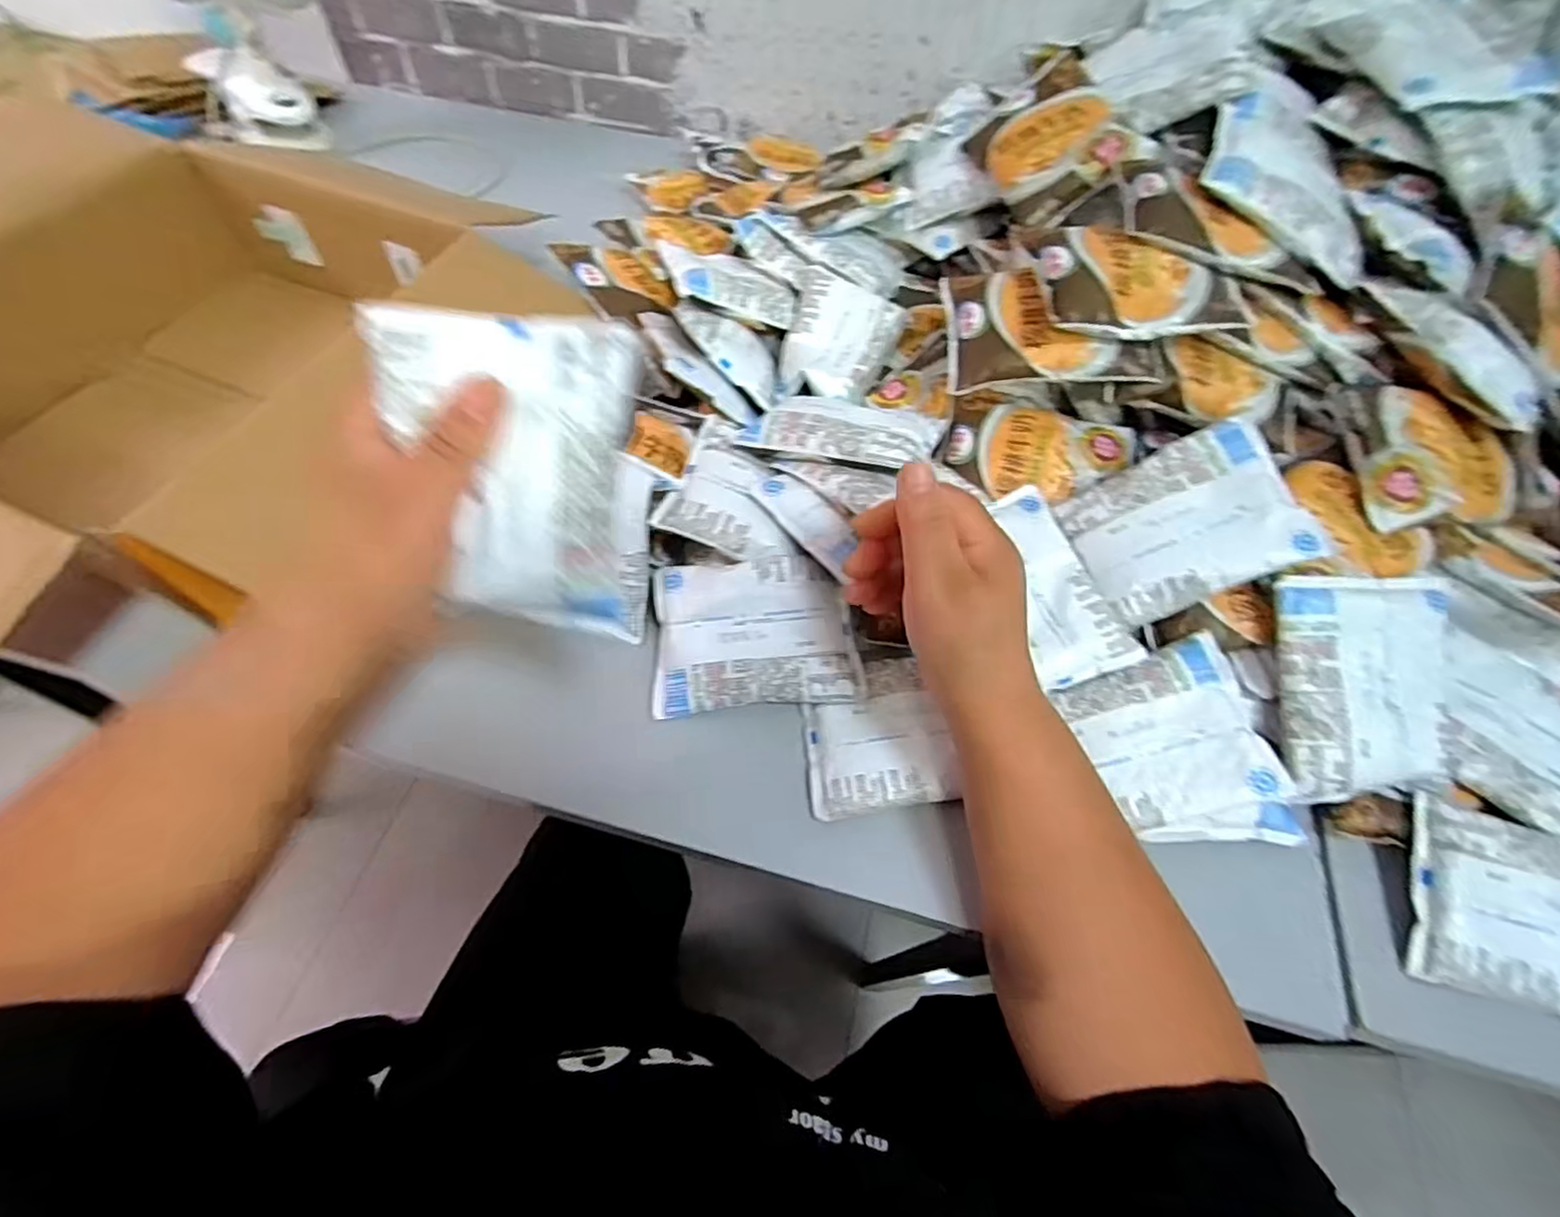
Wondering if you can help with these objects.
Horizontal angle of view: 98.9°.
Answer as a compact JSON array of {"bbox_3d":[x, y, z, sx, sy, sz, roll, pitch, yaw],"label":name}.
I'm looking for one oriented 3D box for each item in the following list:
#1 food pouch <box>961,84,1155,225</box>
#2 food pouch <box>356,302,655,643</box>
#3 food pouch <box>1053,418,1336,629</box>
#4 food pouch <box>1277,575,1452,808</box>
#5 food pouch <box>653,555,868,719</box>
[{"bbox_3d":[0.206,-0.346,0.498,0.109,0.019,0.111,-16,67,23],"label":"food pouch"},{"bbox_3d":[-0.103,-0.049,0.271,0.096,0.130,0.016,-4,16,-12],"label":"food pouch"},{"bbox_3d":[0.248,-0.053,0.410,0.121,0.018,0.093,-23,70,12],"label":"food pouch"},{"bbox_3d":[0.336,0.045,0.382,0.098,0.020,0.128,5,83,5],"label":"food pouch"},{"bbox_3d":[-0.016,0.015,0.418,0.126,0.019,0.093,-6,79,6],"label":"food pouch"}]

